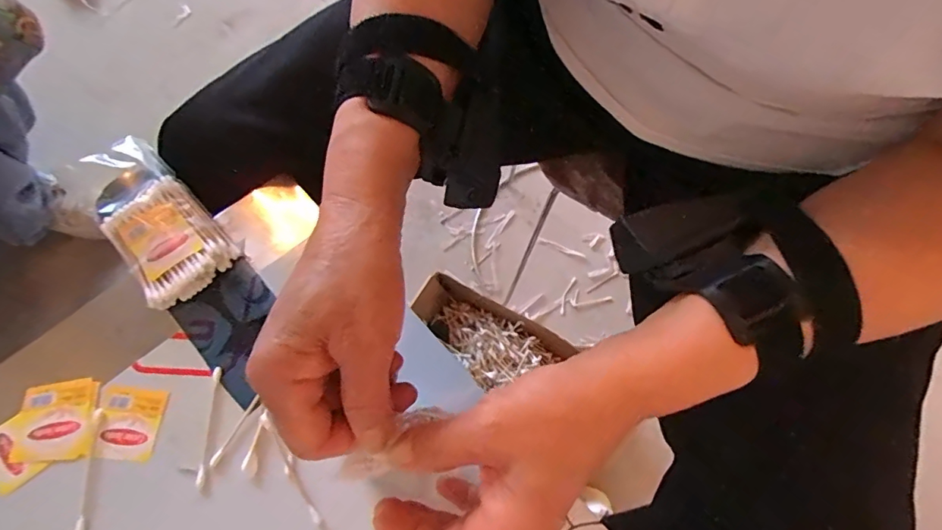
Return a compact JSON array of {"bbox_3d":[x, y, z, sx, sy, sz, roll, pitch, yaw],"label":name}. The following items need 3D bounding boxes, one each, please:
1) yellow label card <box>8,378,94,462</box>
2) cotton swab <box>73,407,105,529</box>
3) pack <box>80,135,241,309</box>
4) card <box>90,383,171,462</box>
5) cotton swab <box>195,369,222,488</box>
[{"bbox_3d":[-0.264,0.098,0.307,0.044,0.005,0.045,-6,71,-4],"label":"yellow label card"},{"bbox_3d":[-0.233,0.124,0.294,0.007,0.005,0.071,-5,70,-3],"label":"cotton swab"},{"bbox_3d":[-0.224,-0.034,0.345,0.060,0.028,0.121,-35,75,-13],"label":"pack"},{"bbox_3d":[-0.218,0.099,0.306,0.041,0.004,0.044,7,70,0],"label":"card"},{"bbox_3d":[-0.166,0.101,0.306,0.005,0.004,0.071,0,70,-1],"label":"cotton swab"}]

